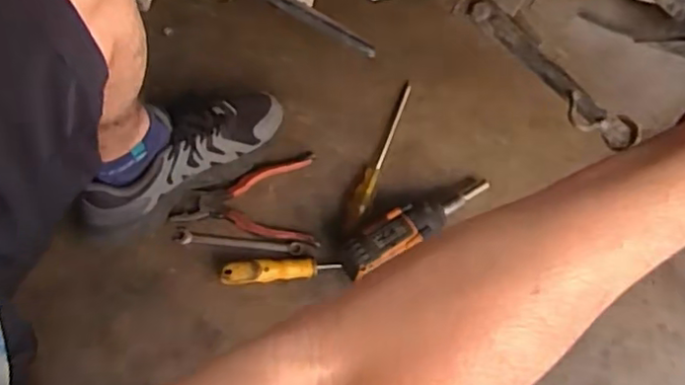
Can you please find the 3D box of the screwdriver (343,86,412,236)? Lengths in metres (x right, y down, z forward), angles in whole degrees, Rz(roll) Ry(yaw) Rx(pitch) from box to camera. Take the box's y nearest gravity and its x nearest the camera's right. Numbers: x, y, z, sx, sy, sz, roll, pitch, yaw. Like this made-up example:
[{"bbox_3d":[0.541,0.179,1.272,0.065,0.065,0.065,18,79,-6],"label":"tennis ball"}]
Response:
[{"bbox_3d":[0.049,-0.047,0.815,0.023,0.027,0.236,22,70,8],"label":"screwdriver"}]

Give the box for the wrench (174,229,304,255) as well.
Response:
[{"bbox_3d":[-0.127,0.062,0.770,0.158,0.014,0.016,7,68,2],"label":"wrench"}]

